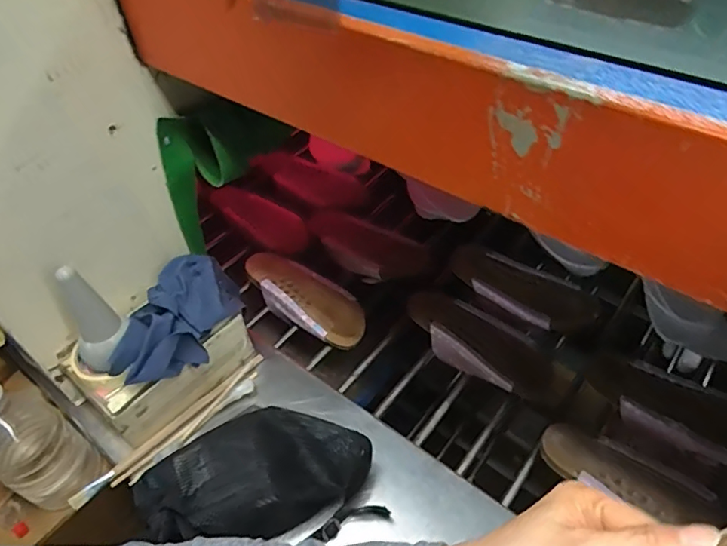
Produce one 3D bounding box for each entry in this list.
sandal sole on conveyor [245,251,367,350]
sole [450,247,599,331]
[{"bbox_3d":[-0.091,0.033,0.828,0.242,0.055,0.101,34,57,30],"label":"sandal sole on conveyor"},{"bbox_3d":[0.240,0.026,0.816,0.228,0.058,0.093,24,52,24],"label":"sole"}]

